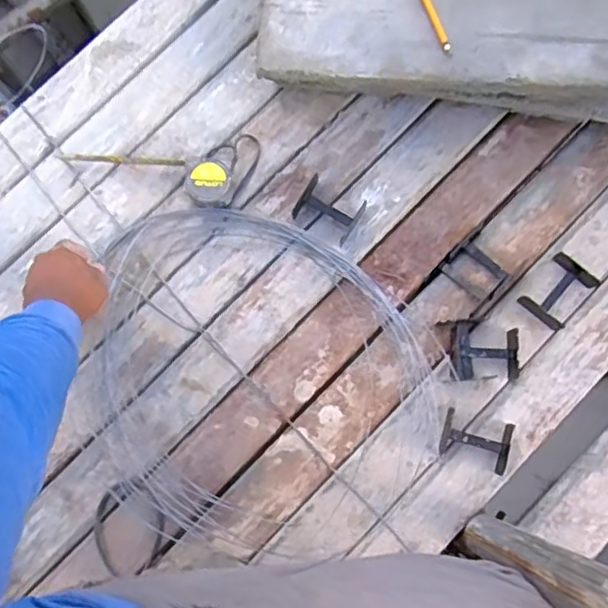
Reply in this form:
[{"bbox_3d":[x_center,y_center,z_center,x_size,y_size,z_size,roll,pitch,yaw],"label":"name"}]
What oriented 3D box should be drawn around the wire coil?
[{"bbox_3d":[-0.064,0.082,0.764,0.403,0.028,0.469,-30,81,-4],"label":"wire coil"}]

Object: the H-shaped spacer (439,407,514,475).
[{"bbox_3d":[0.209,0.167,0.747,0.079,0.023,0.059,14,80,3],"label":"H-shaped spacer"}]

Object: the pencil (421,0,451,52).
[{"bbox_3d":[0.147,-0.359,0.734,0.011,0.004,0.128,-21,80,-3],"label":"pencil"}]

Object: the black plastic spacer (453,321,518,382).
[{"bbox_3d":[0.225,0.059,0.762,0.081,0.028,0.069,-3,80,0],"label":"black plastic spacer"}]

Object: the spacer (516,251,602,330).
[{"bbox_3d":[0.325,-0.016,0.778,0.064,0.022,0.090,41,83,7],"label":"spacer"}]

